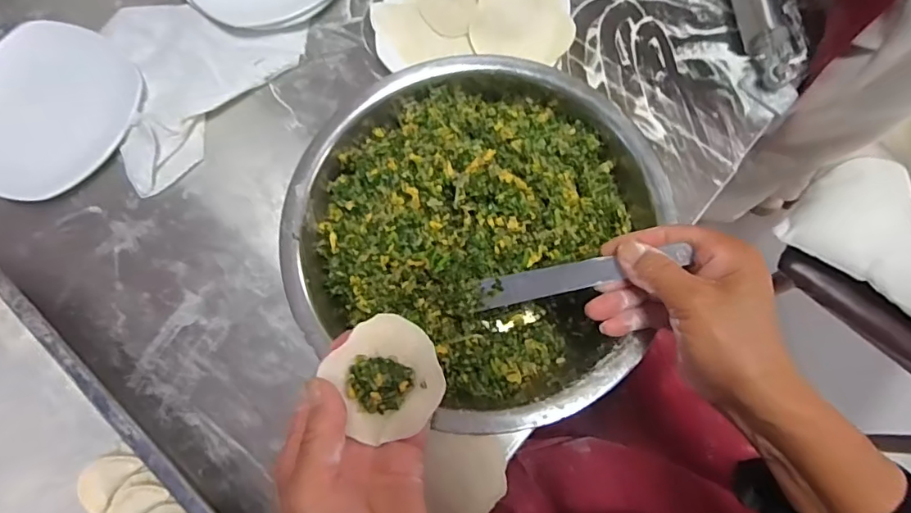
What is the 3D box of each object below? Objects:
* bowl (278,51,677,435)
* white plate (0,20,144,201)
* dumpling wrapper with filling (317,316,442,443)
[{"bbox_3d":[0.015,-0.020,0.416,0.267,0.104,0.273,0,73,1],"label":"bowl"},{"bbox_3d":[-0.405,-0.143,0.511,0.166,0.024,0.178,0,73,1],"label":"white plate"},{"bbox_3d":[-0.042,0.074,0.316,0.066,0.011,0.069,0,73,1],"label":"dumpling wrapper with filling"}]

